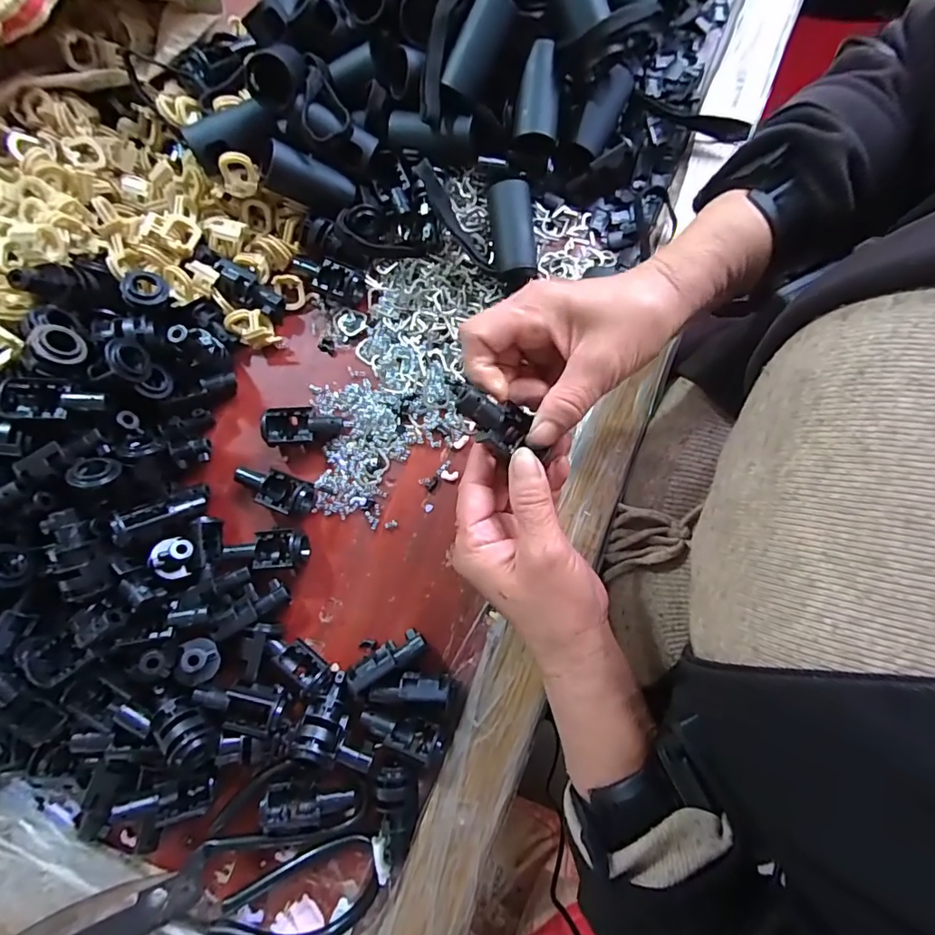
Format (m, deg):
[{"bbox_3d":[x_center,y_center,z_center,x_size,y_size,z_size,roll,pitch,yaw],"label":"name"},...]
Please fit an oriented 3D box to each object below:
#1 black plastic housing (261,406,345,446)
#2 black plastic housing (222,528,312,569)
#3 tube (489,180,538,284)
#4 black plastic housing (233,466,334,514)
[{"bbox_3d":[-0.115,-0.031,0.353,0.053,0.015,0.027,-12,81,-1],"label":"black plastic housing"},{"bbox_3d":[-0.134,0.055,0.337,0.054,0.016,0.025,-4,80,1],"label":"black plastic housing"},{"bbox_3d":[0.033,-0.167,0.355,0.026,0.022,0.064,-10,98,-2],"label":"tube"},{"bbox_3d":[-0.130,0.015,0.344,0.060,0.018,0.026,20,81,4],"label":"black plastic housing"}]

